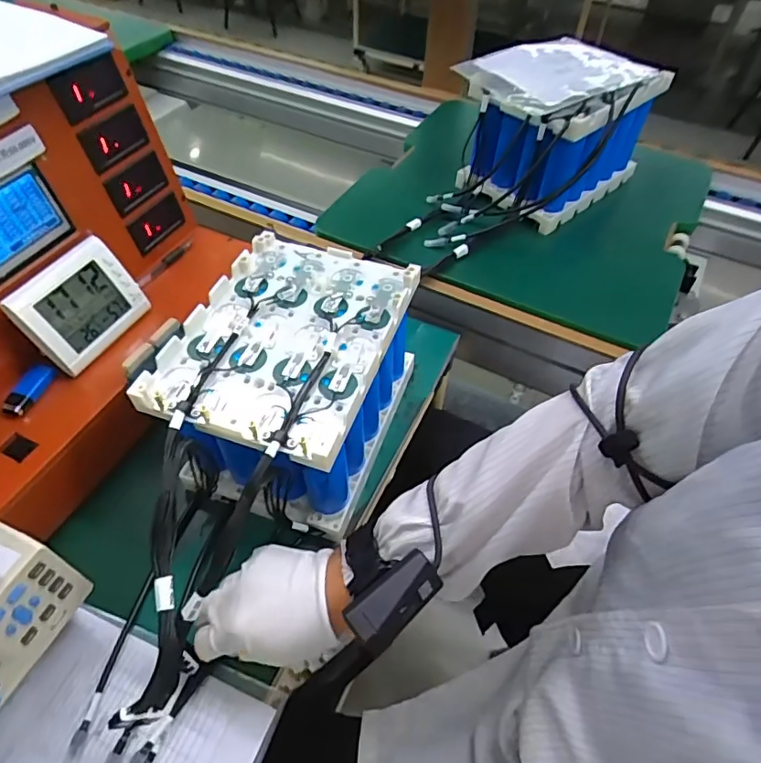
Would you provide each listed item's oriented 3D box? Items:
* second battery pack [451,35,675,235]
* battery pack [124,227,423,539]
[{"bbox_3d":[0.255,-0.378,0.799,0.275,0.166,0.200,-37,61,-27],"label":"second battery pack"},{"bbox_3d":[-0.084,0.000,0.528,0.175,0.142,0.244,16,53,11],"label":"battery pack"}]

